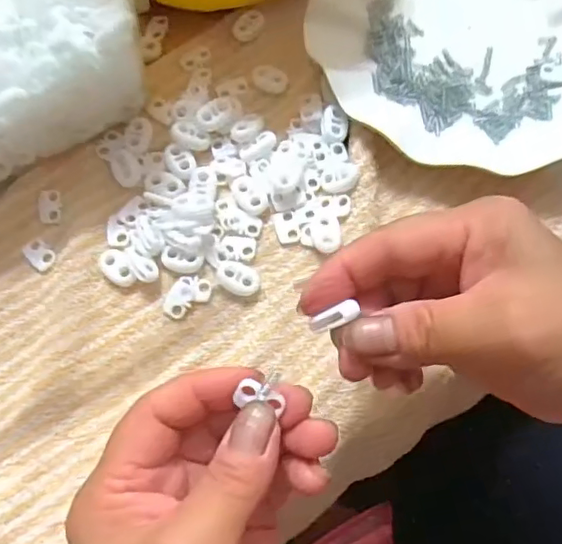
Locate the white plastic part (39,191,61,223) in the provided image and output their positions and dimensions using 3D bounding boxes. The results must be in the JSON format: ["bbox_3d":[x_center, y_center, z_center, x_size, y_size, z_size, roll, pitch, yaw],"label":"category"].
[{"bbox_3d":[-0.126,-0.036,0.309,0.011,0.004,0.018,-7,72,-2],"label":"white plastic part"}]

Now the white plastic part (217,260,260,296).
[{"bbox_3d":[-0.022,0.004,0.295,0.022,0.006,0.016,27,74,9],"label":"white plastic part"}]

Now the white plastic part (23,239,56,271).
[{"bbox_3d":[-0.129,-0.010,0.303,0.019,0.004,0.012,42,77,13],"label":"white plastic part"}]

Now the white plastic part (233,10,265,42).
[{"bbox_3d":[-0.020,-0.149,0.342,0.014,0.006,0.021,39,76,12],"label":"white plastic part"}]

